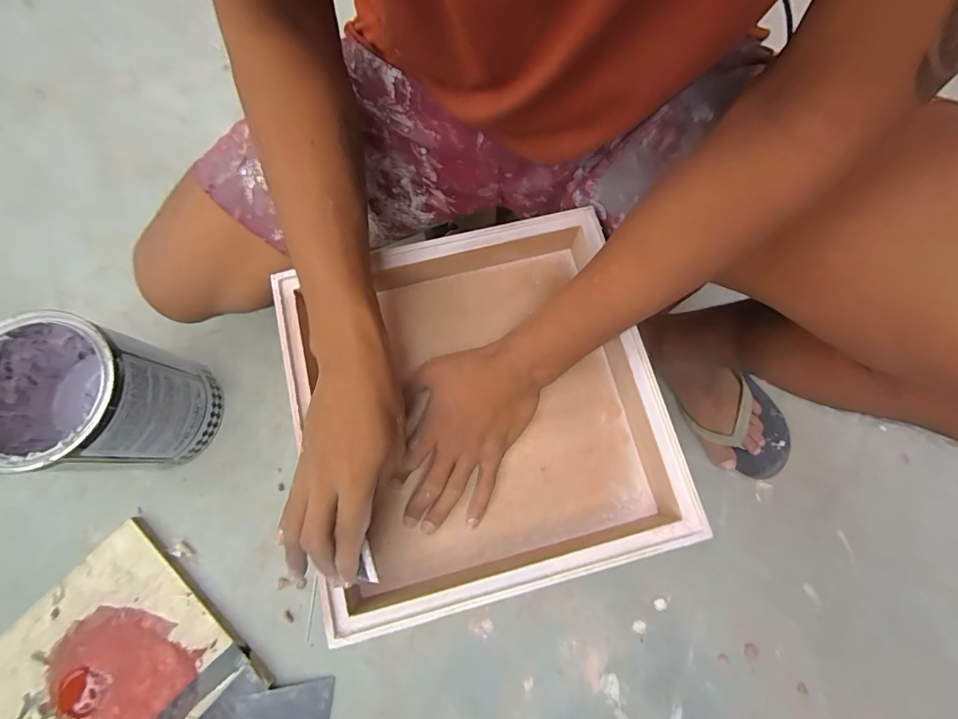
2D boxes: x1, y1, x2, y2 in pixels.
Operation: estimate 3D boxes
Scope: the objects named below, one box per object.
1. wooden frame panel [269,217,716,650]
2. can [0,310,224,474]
[{"bbox_3d":[-0.001,0.038,0.391,0.308,0.063,0.314,-14,78,-4],"label":"wooden frame panel"},{"bbox_3d":[-0.449,0.050,0.515,0.161,0.205,0.148,1,78,-3],"label":"can"}]

